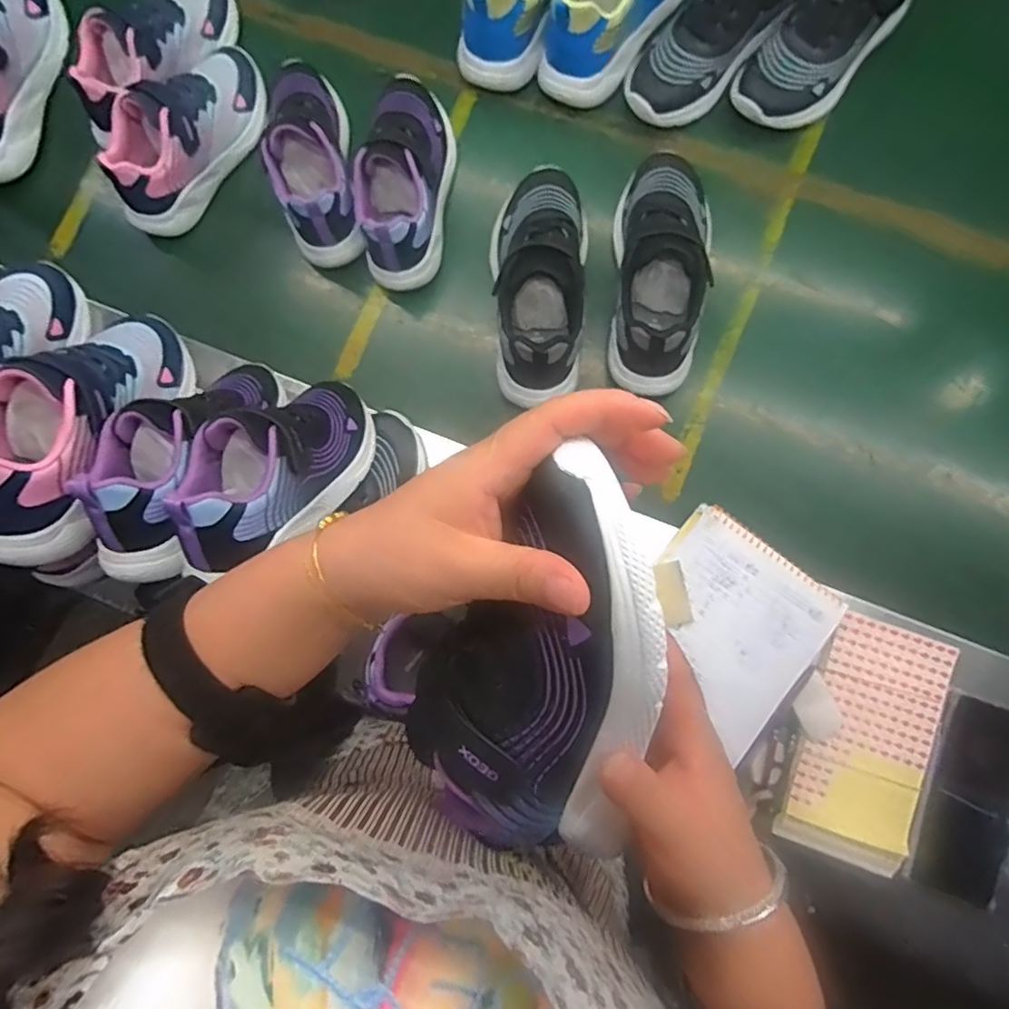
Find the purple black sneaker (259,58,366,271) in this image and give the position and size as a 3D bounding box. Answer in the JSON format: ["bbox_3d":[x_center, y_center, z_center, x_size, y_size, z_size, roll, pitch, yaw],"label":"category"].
[{"bbox_3d":[-0.193,-0.351,0.613,0.074,0.087,0.206,-9,84,-3],"label":"purple black sneaker"}]

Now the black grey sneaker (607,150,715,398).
[{"bbox_3d":[0.151,-0.225,0.569,0.088,0.086,0.230,6,85,2],"label":"black grey sneaker"}]

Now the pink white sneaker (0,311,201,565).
[{"bbox_3d":[-0.324,-0.073,0.478,0.088,0.107,0.234,12,53,4],"label":"pink white sneaker"}]

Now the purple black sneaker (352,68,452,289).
[{"bbox_3d":[-0.099,-0.328,0.608,0.075,0.083,0.213,5,83,2],"label":"purple black sneaker"}]

